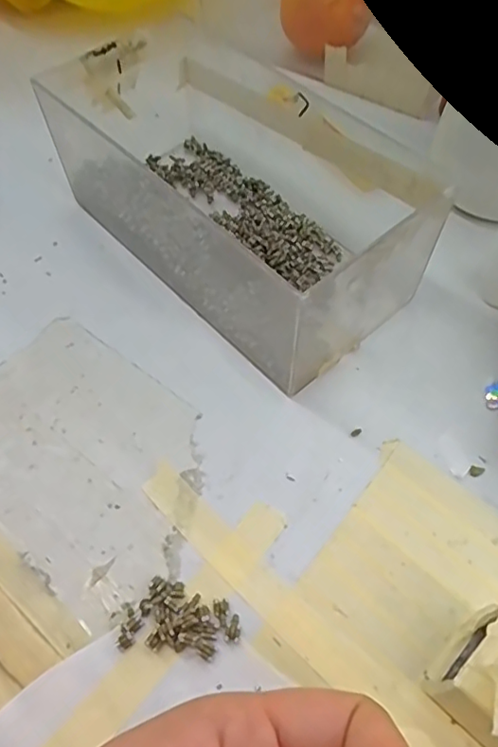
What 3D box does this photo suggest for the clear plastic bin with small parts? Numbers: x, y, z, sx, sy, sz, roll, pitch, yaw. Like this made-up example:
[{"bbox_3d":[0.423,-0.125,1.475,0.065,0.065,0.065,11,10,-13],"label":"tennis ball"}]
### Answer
[{"bbox_3d":[-0.009,-0.085,0.277,0.092,0.068,0.178,-37,64,-20],"label":"clear plastic bin with small parts"}]

